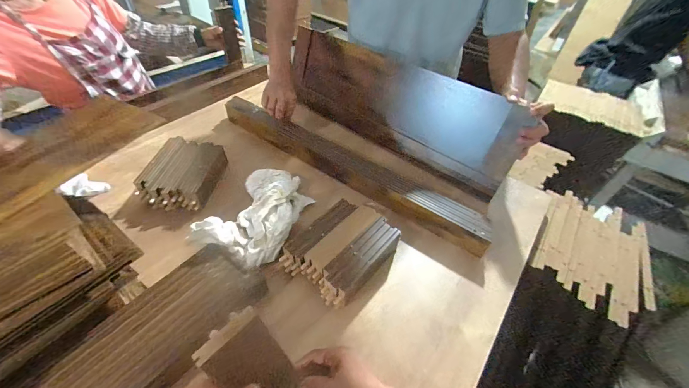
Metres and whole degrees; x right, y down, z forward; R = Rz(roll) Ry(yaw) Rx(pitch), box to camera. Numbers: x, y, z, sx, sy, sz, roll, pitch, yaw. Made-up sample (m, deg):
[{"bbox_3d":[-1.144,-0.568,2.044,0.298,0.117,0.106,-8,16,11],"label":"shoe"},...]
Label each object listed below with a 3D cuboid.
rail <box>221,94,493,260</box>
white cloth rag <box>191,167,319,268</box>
[{"bbox_3d":[-0.023,-0.094,0.798,0.827,0.063,0.075,30,51,23],"label":"rail"},{"bbox_3d":[-0.182,0.026,0.640,0.160,0.088,0.274,15,47,10],"label":"white cloth rag"}]

